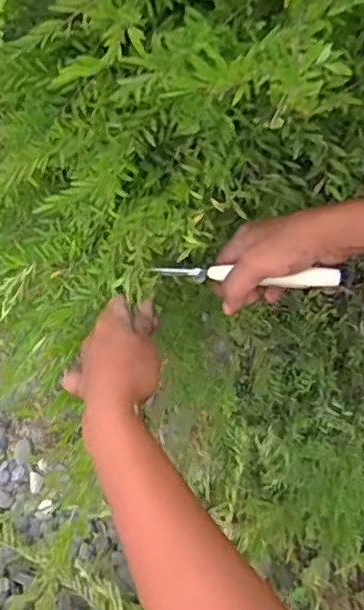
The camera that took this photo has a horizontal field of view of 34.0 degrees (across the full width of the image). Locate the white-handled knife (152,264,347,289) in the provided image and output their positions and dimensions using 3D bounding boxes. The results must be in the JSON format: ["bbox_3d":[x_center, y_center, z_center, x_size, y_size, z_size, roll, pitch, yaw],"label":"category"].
[{"bbox_3d":[0.048,-0.023,0.475,0.153,0.015,0.012,6,60,22],"label":"white-handled knife"}]

